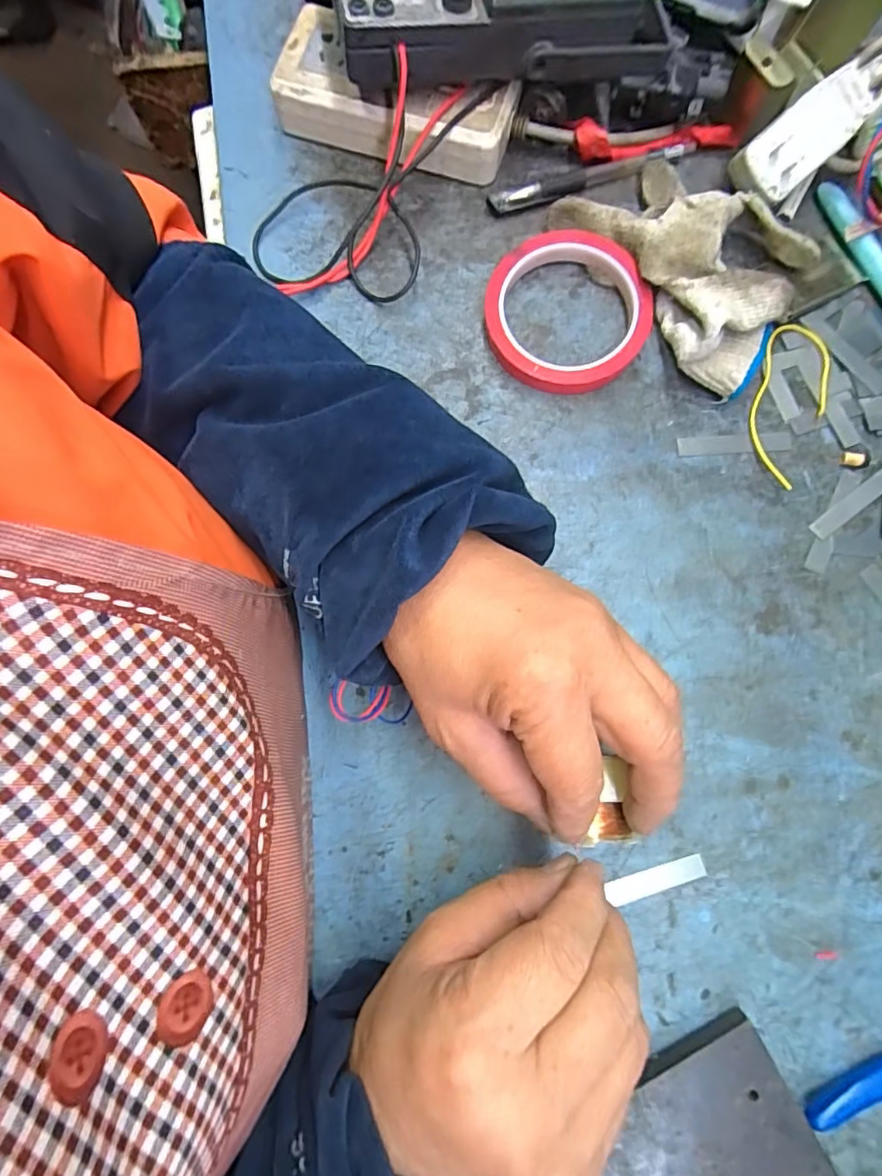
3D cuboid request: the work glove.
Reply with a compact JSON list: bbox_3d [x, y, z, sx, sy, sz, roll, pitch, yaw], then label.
[{"bbox_3d":[0.152,-0.199,0.330,0.108,0.039,0.159,-35,81,-5],"label":"work glove"}]

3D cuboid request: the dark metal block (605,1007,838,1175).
[{"bbox_3d":[0.119,0.266,0.257,0.106,0.015,0.087,-30,80,-4],"label":"dark metal block"}]

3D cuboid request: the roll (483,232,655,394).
[{"bbox_3d":[0.077,-0.167,0.339,0.095,0.021,0.098,0,79,1],"label":"roll"}]

